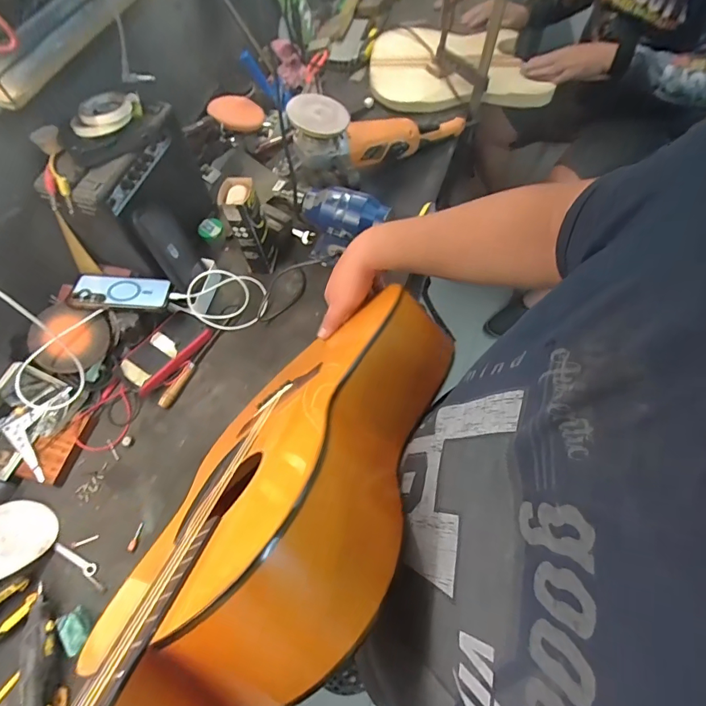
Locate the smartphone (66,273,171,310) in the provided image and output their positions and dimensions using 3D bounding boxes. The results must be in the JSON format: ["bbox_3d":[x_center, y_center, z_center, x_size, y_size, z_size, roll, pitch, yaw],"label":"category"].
[{"bbox_3d":[-0.418,-0.113,0.777,0.162,0.015,0.078,1,53,-8],"label":"smartphone"}]

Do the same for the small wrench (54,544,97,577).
[{"bbox_3d":[-0.429,0.317,0.662,0.079,0.005,0.017,23,67,14],"label":"small wrench"}]

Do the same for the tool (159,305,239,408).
[{"bbox_3d":[-0.281,-0.003,0.800,0.017,0.020,0.238,22,67,13],"label":"tool"}]

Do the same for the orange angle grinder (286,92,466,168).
[{"bbox_3d":[0.077,-0.463,0.930,0.447,0.119,0.099,-17,62,-30],"label":"orange angle grinder"}]

